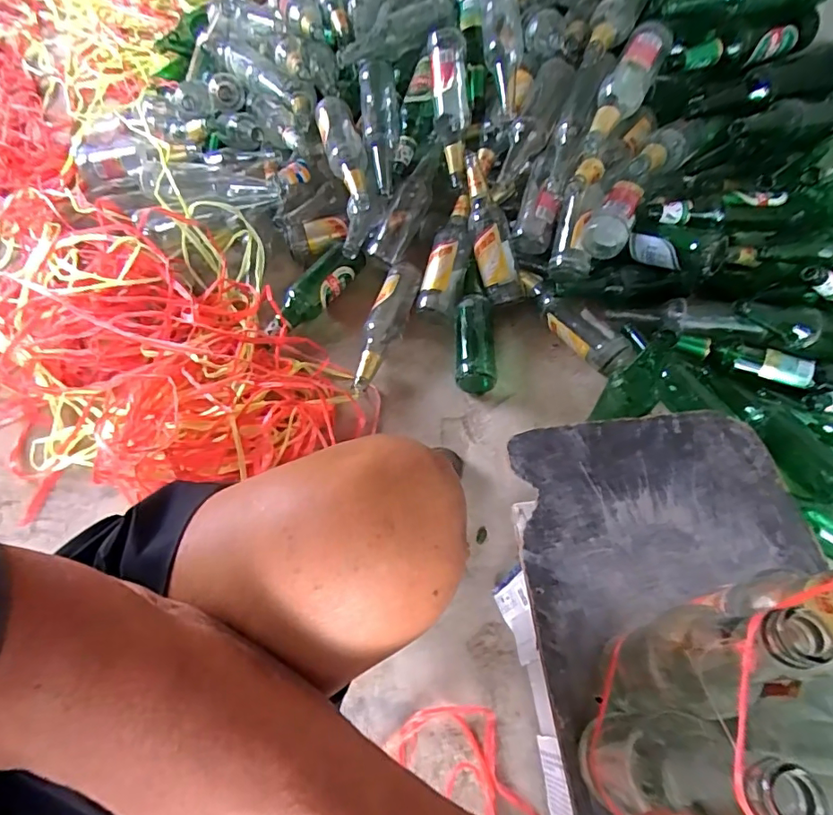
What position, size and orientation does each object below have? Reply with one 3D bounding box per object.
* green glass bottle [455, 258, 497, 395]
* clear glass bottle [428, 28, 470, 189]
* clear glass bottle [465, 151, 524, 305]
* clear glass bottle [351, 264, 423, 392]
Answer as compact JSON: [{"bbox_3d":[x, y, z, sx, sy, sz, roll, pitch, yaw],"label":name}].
[{"bbox_3d":[0.101,-0.142,0.888,0.064,0.063,0.232,1,62,3],"label":"green glass bottle"},{"bbox_3d":[0.063,-0.534,0.920,0.068,0.059,0.266,-4,97,0],"label":"clear glass bottle"},{"bbox_3d":[0.130,-0.313,0.904,0.078,0.059,0.263,-14,92,-5],"label":"clear glass bottle"},{"bbox_3d":[-0.054,-0.137,0.882,0.058,0.055,0.262,15,64,11],"label":"clear glass bottle"}]

